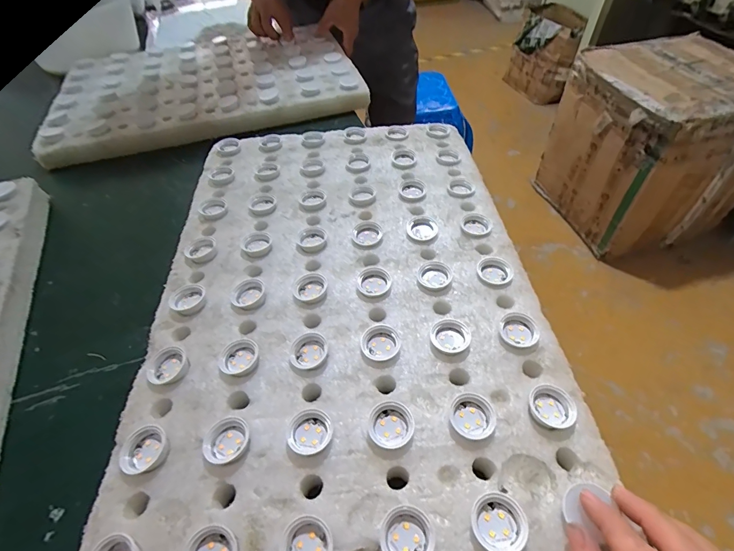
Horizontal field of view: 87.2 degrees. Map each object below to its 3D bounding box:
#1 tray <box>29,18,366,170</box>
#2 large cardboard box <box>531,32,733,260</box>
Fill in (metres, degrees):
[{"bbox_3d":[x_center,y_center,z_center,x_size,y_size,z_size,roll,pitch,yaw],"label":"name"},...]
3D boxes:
[{"bbox_3d":[-0.308,-0.395,0.776,0.535,0.051,0.419,-13,49,-9],"label":"tray"},{"bbox_3d":[1.023,-0.453,1.359,0.520,0.517,0.491,-9,51,-5],"label":"large cardboard box"}]

